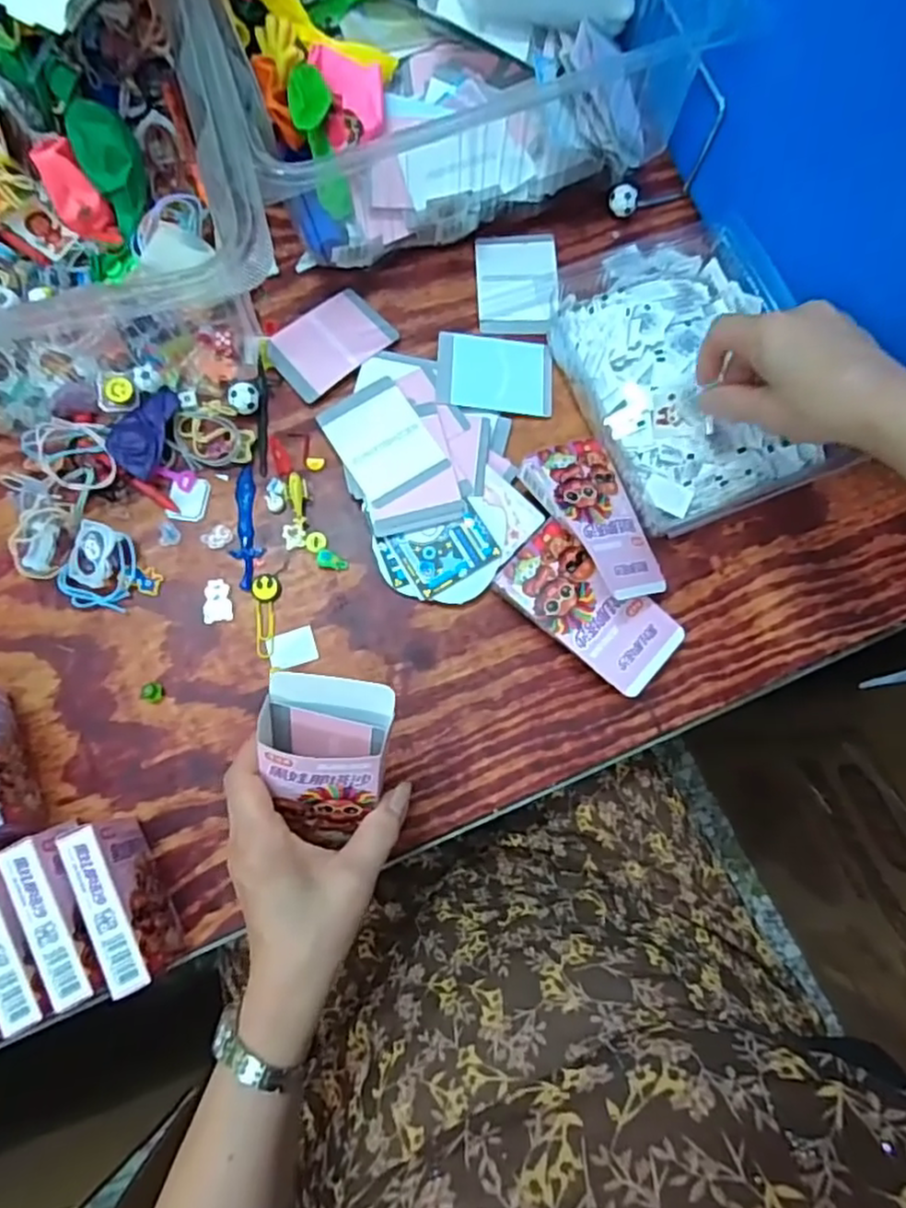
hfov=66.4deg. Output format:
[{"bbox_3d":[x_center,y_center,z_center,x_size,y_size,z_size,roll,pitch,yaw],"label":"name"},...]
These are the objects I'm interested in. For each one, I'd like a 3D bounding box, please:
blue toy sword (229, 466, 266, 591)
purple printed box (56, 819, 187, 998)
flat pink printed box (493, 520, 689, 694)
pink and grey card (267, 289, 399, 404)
[{"bbox_3d":[-0.148,-0.055,0.498,0.022,0.004,0.089,-4,77,-2],"label":"blue toy sword"},{"bbox_3d":[-0.192,0.174,0.412,0.023,0.069,0.091,-24,79,-6],"label":"purple printed box"},{"bbox_3d":[0.092,0.004,0.477,0.121,0.031,0.063,41,80,8],"label":"flat pink printed box"},{"bbox_3d":[-0.094,-0.200,0.531,0.088,0.010,0.062,-42,81,-9],"label":"pink and grey card"}]

